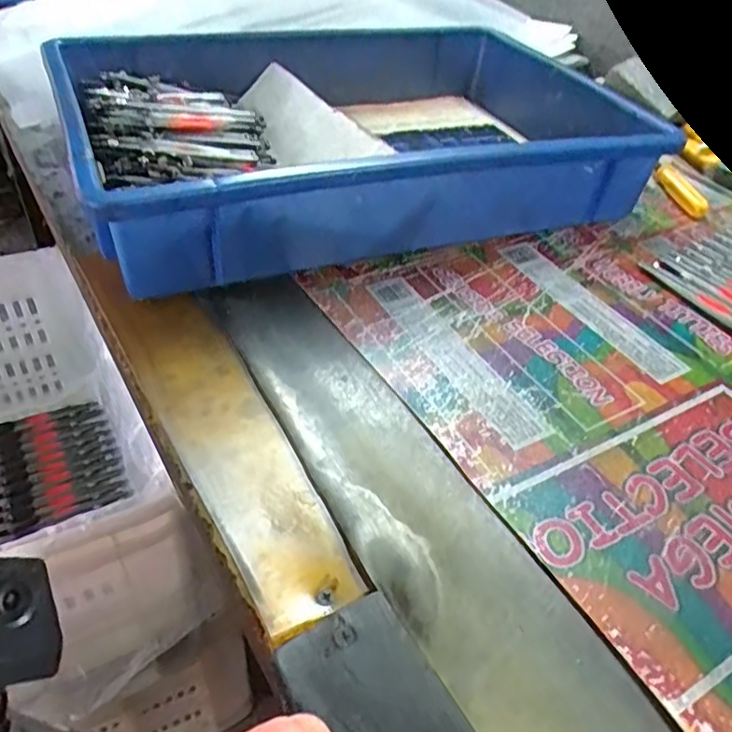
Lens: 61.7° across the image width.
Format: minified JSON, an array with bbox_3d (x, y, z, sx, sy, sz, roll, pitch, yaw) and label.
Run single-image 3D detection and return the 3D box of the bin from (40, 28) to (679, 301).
[{"bbox_3d":[-0.010,-0.193,0.492,0.411,0.086,0.283,-16,47,-22],"label":"bin"}]

